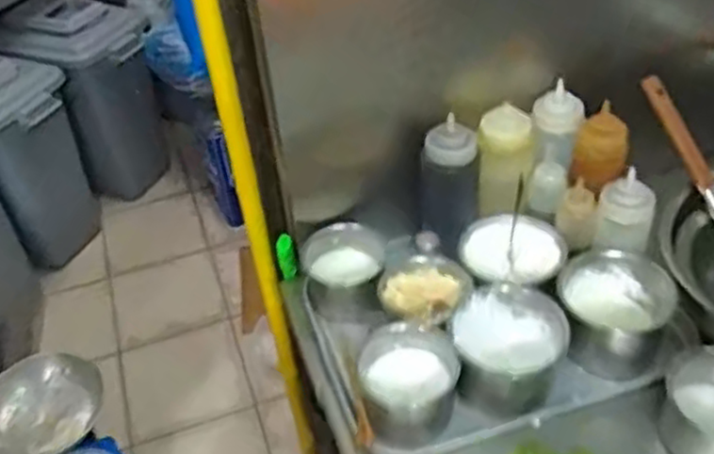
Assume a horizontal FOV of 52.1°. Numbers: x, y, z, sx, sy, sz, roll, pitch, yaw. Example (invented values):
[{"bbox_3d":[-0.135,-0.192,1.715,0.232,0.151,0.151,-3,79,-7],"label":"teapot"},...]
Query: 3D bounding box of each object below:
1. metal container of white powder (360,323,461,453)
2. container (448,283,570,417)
[{"bbox_3d":[0.062,0.186,0.867,0.108,0.116,0.116,-3,41,3],"label":"metal container of white powder"},{"bbox_3d":[0.183,0.144,0.887,0.126,0.116,0.127,-3,41,3],"label":"container"}]

